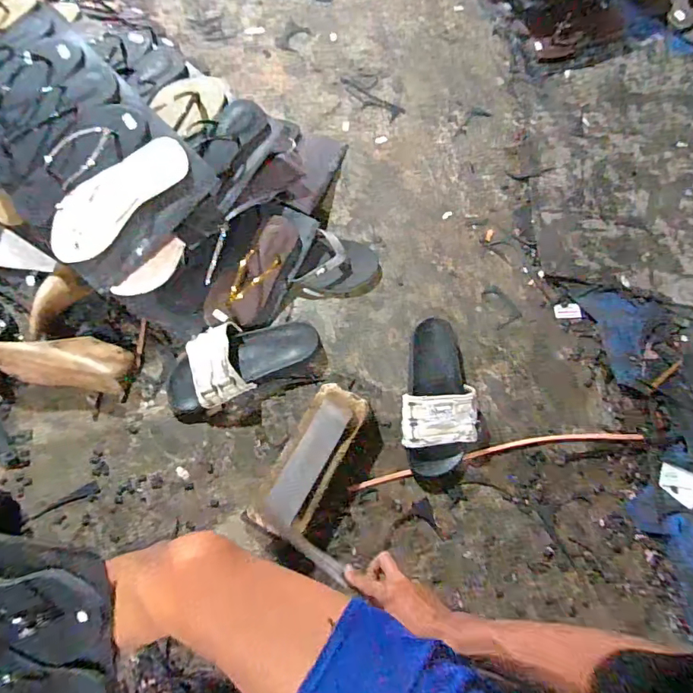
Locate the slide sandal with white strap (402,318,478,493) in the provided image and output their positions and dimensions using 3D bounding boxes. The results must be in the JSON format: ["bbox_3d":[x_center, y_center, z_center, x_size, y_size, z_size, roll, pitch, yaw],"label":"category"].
[{"bbox_3d":[0.149,0.081,0.756,0.117,0.063,0.282,5,68,-1],"label":"slide sandal with white strap"}]

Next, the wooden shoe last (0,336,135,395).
[{"bbox_3d":[-0.461,0.021,0.758,0.224,0.068,0.085,7,68,0],"label":"wooden shoe last"}]

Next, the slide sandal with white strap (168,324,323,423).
[{"bbox_3d":[-0.176,0.017,0.778,0.264,0.060,0.122,-25,71,-12],"label":"slide sandal with white strap"}]

